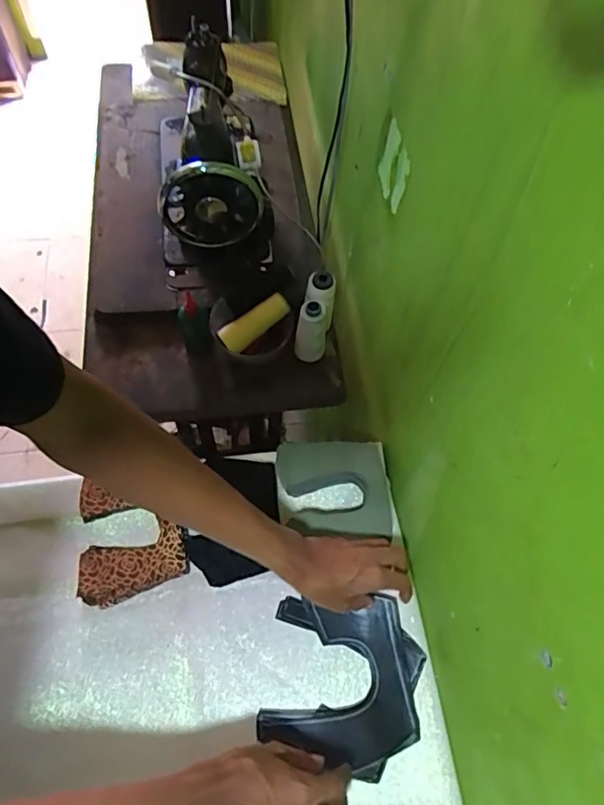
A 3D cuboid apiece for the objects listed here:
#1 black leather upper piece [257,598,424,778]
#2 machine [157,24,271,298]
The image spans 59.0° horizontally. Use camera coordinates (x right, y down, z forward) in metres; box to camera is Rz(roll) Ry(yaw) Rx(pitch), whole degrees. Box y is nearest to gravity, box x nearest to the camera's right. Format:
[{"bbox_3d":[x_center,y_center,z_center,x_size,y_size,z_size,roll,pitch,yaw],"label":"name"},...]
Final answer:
[{"bbox_3d":[0.050,0.318,0.615,0.173,0.029,0.174,11,61,3],"label":"black leather upper piece"},{"bbox_3d":[-0.149,-0.374,0.842,0.175,0.211,0.309,-7,64,-7],"label":"machine"}]

